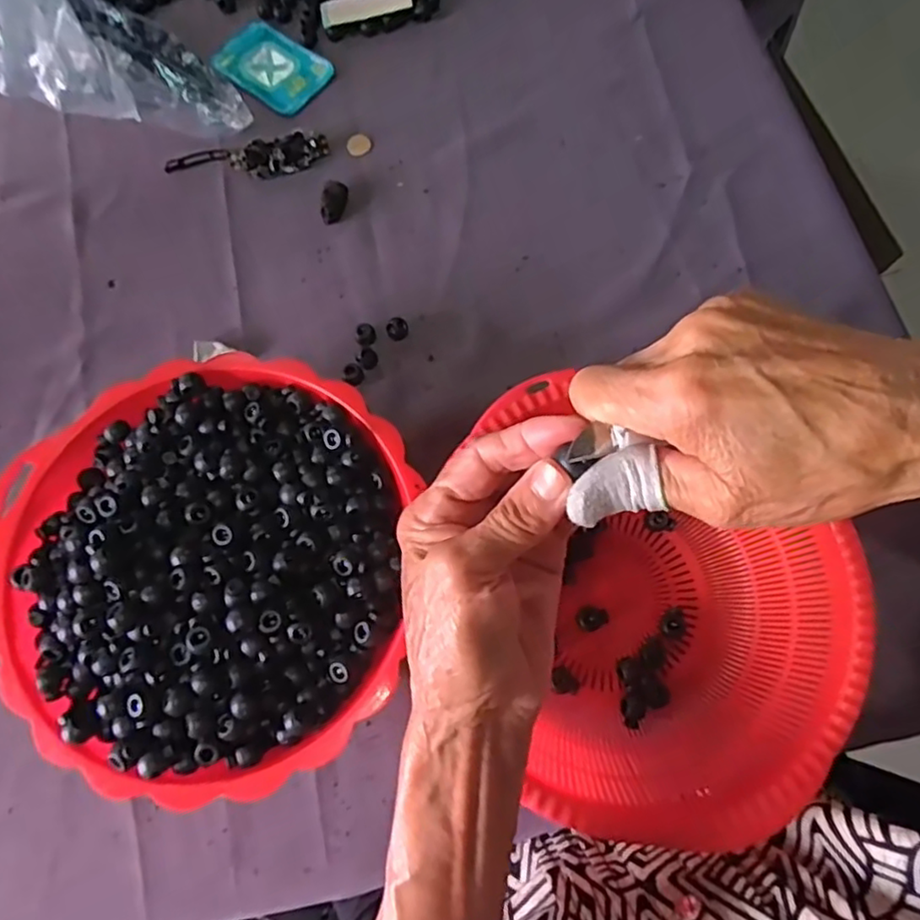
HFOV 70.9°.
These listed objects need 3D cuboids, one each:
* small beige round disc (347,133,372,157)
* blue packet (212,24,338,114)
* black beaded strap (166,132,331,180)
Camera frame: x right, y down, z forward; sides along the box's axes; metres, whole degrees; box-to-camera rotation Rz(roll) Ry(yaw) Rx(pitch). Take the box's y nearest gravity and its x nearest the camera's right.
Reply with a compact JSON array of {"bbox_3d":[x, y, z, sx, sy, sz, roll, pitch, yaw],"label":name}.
[{"bbox_3d":[-0.083,-0.261,0.535,0.019,0.004,0.020,0,74,1],"label":"small beige round disc"},{"bbox_3d":[-0.162,-0.340,0.560,0.096,0.005,0.066,37,78,10],"label":"blue packet"},{"bbox_3d":[-0.174,-0.248,0.523,0.129,0.018,0.032,-2,74,0],"label":"black beaded strap"}]

